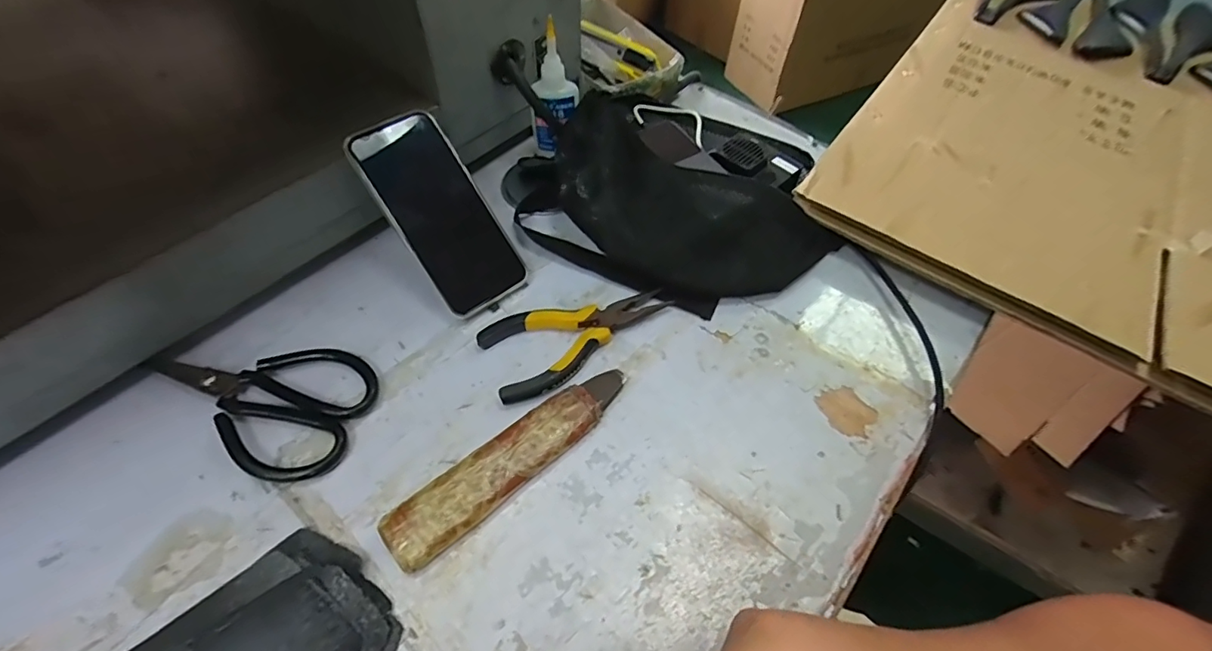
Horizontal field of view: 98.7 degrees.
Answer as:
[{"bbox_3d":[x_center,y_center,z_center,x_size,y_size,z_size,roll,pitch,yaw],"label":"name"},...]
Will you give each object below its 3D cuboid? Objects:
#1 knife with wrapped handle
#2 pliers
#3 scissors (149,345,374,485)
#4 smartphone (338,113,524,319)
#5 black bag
[{"bbox_3d":[-0.061,0.090,0.359,0.186,0.017,0.038,-35,64,-24],"label":"knife with wrapped handle"},{"bbox_3d":[-0.020,0.008,0.416,0.149,0.016,0.067,-21,59,-16],"label":"pliers"},{"bbox_3d":[-0.249,0.046,0.376,0.159,0.013,0.097,21,57,11],"label":"scissors"},{"bbox_3d":[-0.132,-0.091,0.424,0.076,0.015,0.163,-36,103,-24],"label":"smartphone"},{"bbox_3d":[0.055,-0.109,0.457,0.286,0.085,0.145,25,58,14],"label":"black bag"}]

